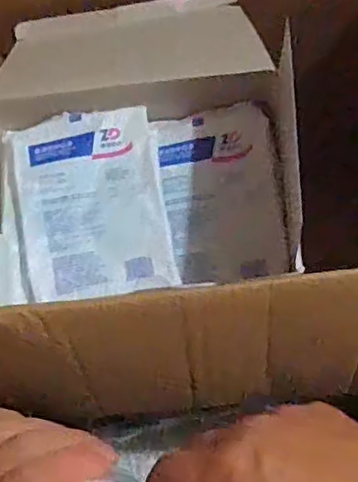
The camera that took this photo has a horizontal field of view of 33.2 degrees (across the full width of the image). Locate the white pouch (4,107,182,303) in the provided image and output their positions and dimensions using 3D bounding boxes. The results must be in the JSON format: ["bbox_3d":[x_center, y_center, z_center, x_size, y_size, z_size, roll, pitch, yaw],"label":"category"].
[{"bbox_3d":[-0.079,-0.035,0.547,0.127,0.025,0.170,-11,68,-3],"label":"white pouch"}]

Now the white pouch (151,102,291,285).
[{"bbox_3d":[0.041,-0.043,0.567,0.109,0.017,0.169,-8,78,-3],"label":"white pouch"}]

